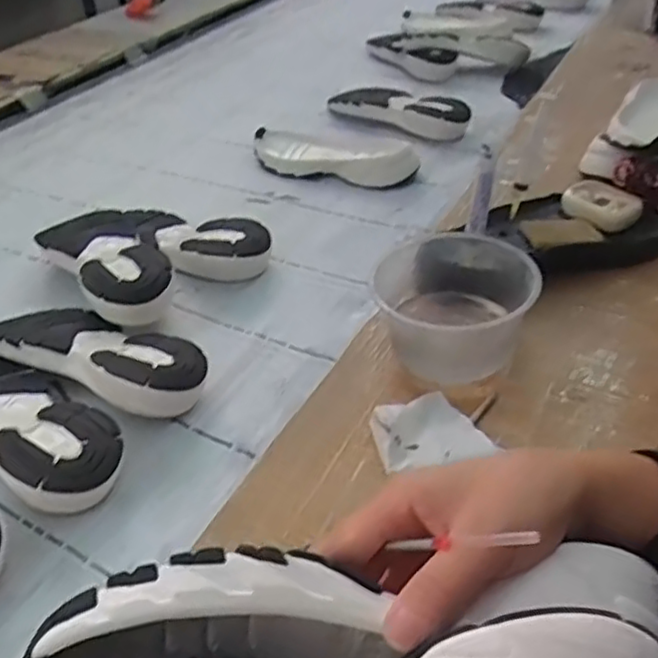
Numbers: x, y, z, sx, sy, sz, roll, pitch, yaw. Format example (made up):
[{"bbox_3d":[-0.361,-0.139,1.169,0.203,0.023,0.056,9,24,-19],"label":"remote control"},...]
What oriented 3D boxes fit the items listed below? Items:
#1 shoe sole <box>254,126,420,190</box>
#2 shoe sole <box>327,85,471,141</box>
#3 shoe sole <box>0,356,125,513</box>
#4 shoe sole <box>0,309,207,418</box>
[{"bbox_3d":[0.002,-0.243,0.965,0.254,0.037,0.102,11,40,18],"label":"shoe sole"},{"bbox_3d":[0.105,-0.343,1.058,0.244,0.039,0.076,27,47,33],"label":"shoe sole"},{"bbox_3d":[-0.254,0.078,0.569,0.251,0.050,0.106,22,44,29],"label":"shoe sole"},{"bbox_3d":[-0.211,0.022,0.635,0.230,0.051,0.097,16,42,23],"label":"shoe sole"}]

